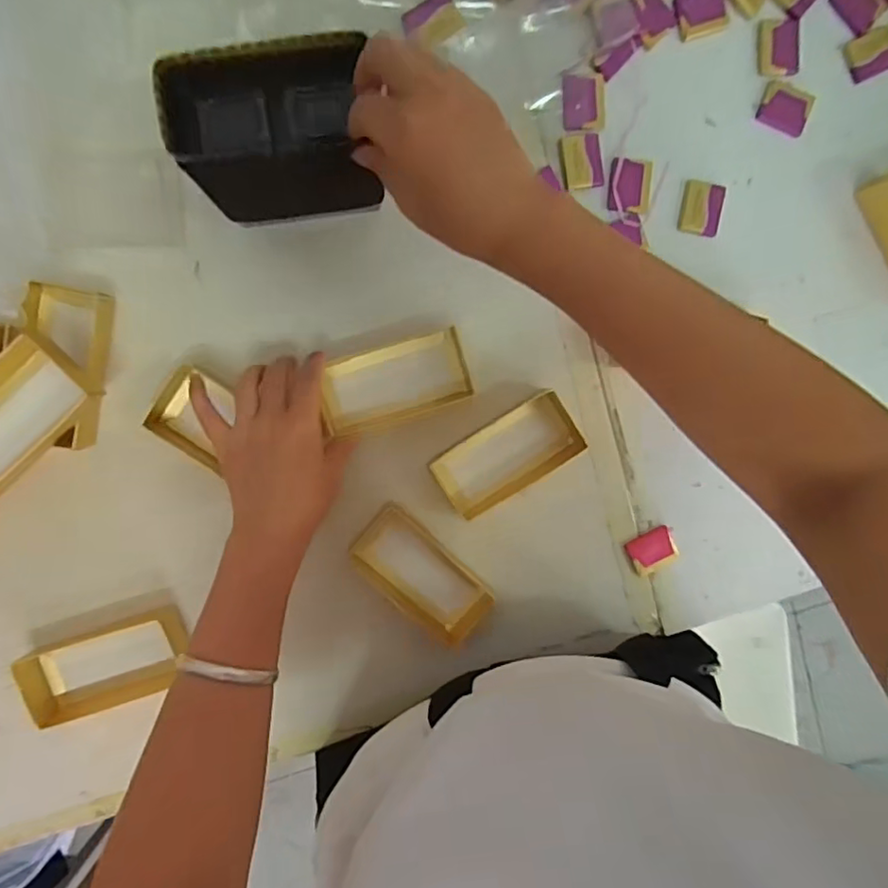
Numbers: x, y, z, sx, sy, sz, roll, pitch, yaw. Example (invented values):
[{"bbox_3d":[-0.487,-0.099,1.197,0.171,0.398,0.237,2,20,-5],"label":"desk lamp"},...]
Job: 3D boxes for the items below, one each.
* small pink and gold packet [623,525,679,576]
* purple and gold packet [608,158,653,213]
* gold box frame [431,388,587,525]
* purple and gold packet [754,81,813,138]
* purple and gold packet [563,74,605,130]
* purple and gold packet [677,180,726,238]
[{"bbox_3d":[0.179,0.092,0.506,0.040,0.009,0.034,-28,99,-1],"label":"small pink and gold packet"},{"bbox_3d":[0.148,-0.205,0.468,0.031,0.006,0.040,4,97,-6],"label":"purple and gold packet"},{"bbox_3d":[0.052,0.010,0.474,0.117,0.028,0.057,-33,99,0],"label":"gold box frame"},{"bbox_3d":[0.277,-0.272,0.478,0.040,0.005,0.037,23,95,-8],"label":"purple and gold packet"},{"bbox_3d":[0.109,-0.265,0.456,0.033,0.008,0.041,-4,98,-5],"label":"purple and gold packet"},{"bbox_3d":[0.208,-0.190,0.477,0.035,0.007,0.042,6,97,-6],"label":"purple and gold packet"}]

